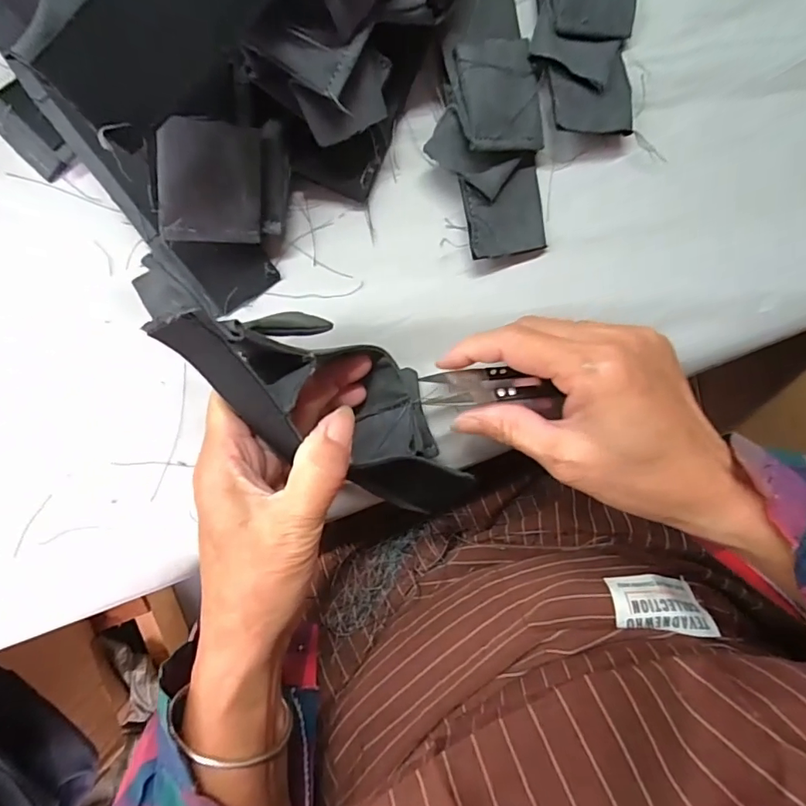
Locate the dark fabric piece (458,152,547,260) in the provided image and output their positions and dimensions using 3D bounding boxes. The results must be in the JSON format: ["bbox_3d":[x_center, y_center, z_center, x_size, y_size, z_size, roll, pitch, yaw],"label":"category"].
[{"bbox_3d":[0.054,-0.103,0.264,0.044,0.014,0.048,-12,94,0],"label":"dark fabric piece"}]

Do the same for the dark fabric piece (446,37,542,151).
[{"bbox_3d":[0.048,-0.153,0.250,0.047,0.010,0.051,-18,101,-23],"label":"dark fabric piece"}]

